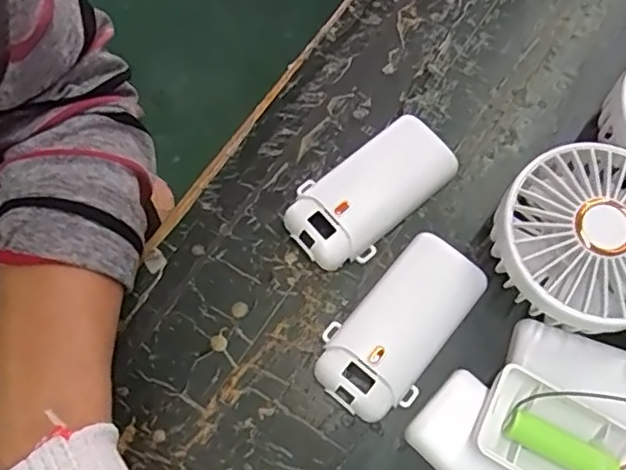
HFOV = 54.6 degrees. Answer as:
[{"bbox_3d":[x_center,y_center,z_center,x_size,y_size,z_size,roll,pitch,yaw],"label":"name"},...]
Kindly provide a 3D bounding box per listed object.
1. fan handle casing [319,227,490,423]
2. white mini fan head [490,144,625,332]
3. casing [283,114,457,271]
[{"bbox_3d":[0.043,0.044,0.294,0.047,0.015,0.092,34,74,9],"label":"fan handle casing"},{"bbox_3d":[0.133,0.006,0.292,0.092,0.045,0.084,1,72,-2],"label":"white mini fan head"},{"bbox_3d":[0.029,-0.023,0.317,0.048,0.016,0.092,44,76,11],"label":"casing"}]

